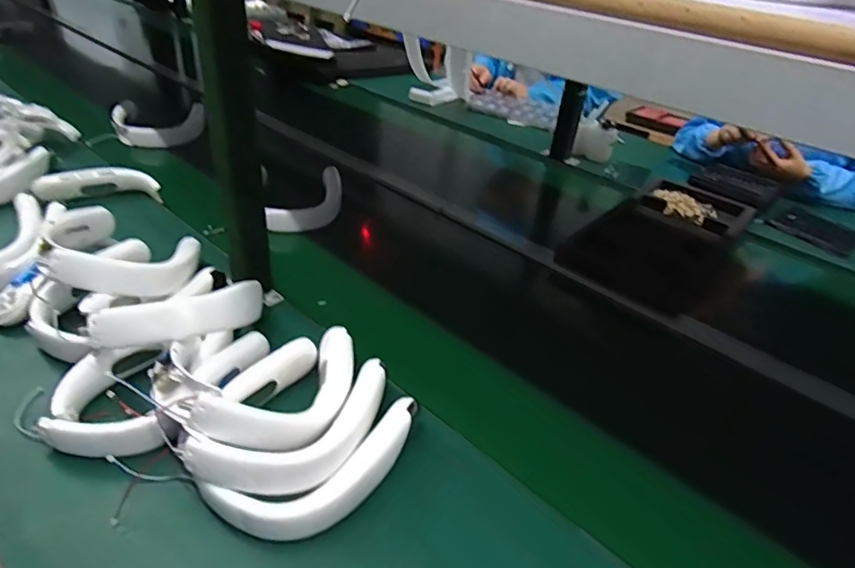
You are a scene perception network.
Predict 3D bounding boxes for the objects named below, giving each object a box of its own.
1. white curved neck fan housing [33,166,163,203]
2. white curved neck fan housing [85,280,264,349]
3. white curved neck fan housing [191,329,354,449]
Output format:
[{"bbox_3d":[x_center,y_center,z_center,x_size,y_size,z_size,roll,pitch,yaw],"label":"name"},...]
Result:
[{"bbox_3d":[-0.598,-0.183,0.946,0.191,0.044,0.060,0,35,-7],"label":"white curved neck fan housing"},{"bbox_3d":[-0.262,0.030,0.589,0.070,0.056,0.200,31,27,32],"label":"white curved neck fan housing"},{"bbox_3d":[-0.136,0.106,0.556,0.110,0.038,0.221,19,22,19],"label":"white curved neck fan housing"}]

